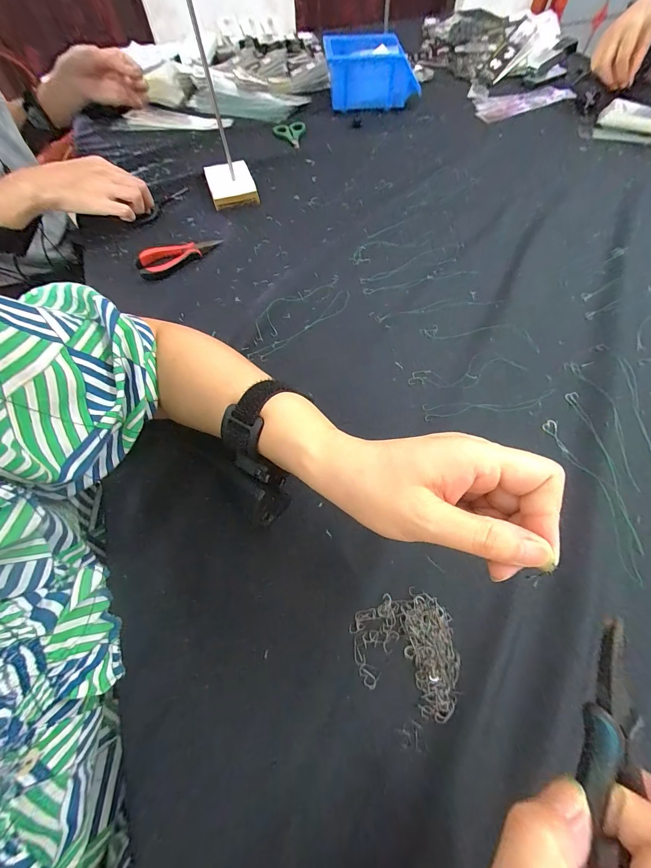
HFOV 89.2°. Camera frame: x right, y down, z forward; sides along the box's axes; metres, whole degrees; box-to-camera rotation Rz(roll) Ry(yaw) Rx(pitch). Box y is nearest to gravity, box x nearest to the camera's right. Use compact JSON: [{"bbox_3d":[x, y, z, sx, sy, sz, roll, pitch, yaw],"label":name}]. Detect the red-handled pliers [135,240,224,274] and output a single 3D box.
[{"bbox_3d":[-0.203,-0.252,0.457,0.116,0.018,0.036,-37,67,-17],"label":"red-handled pliers"}]

